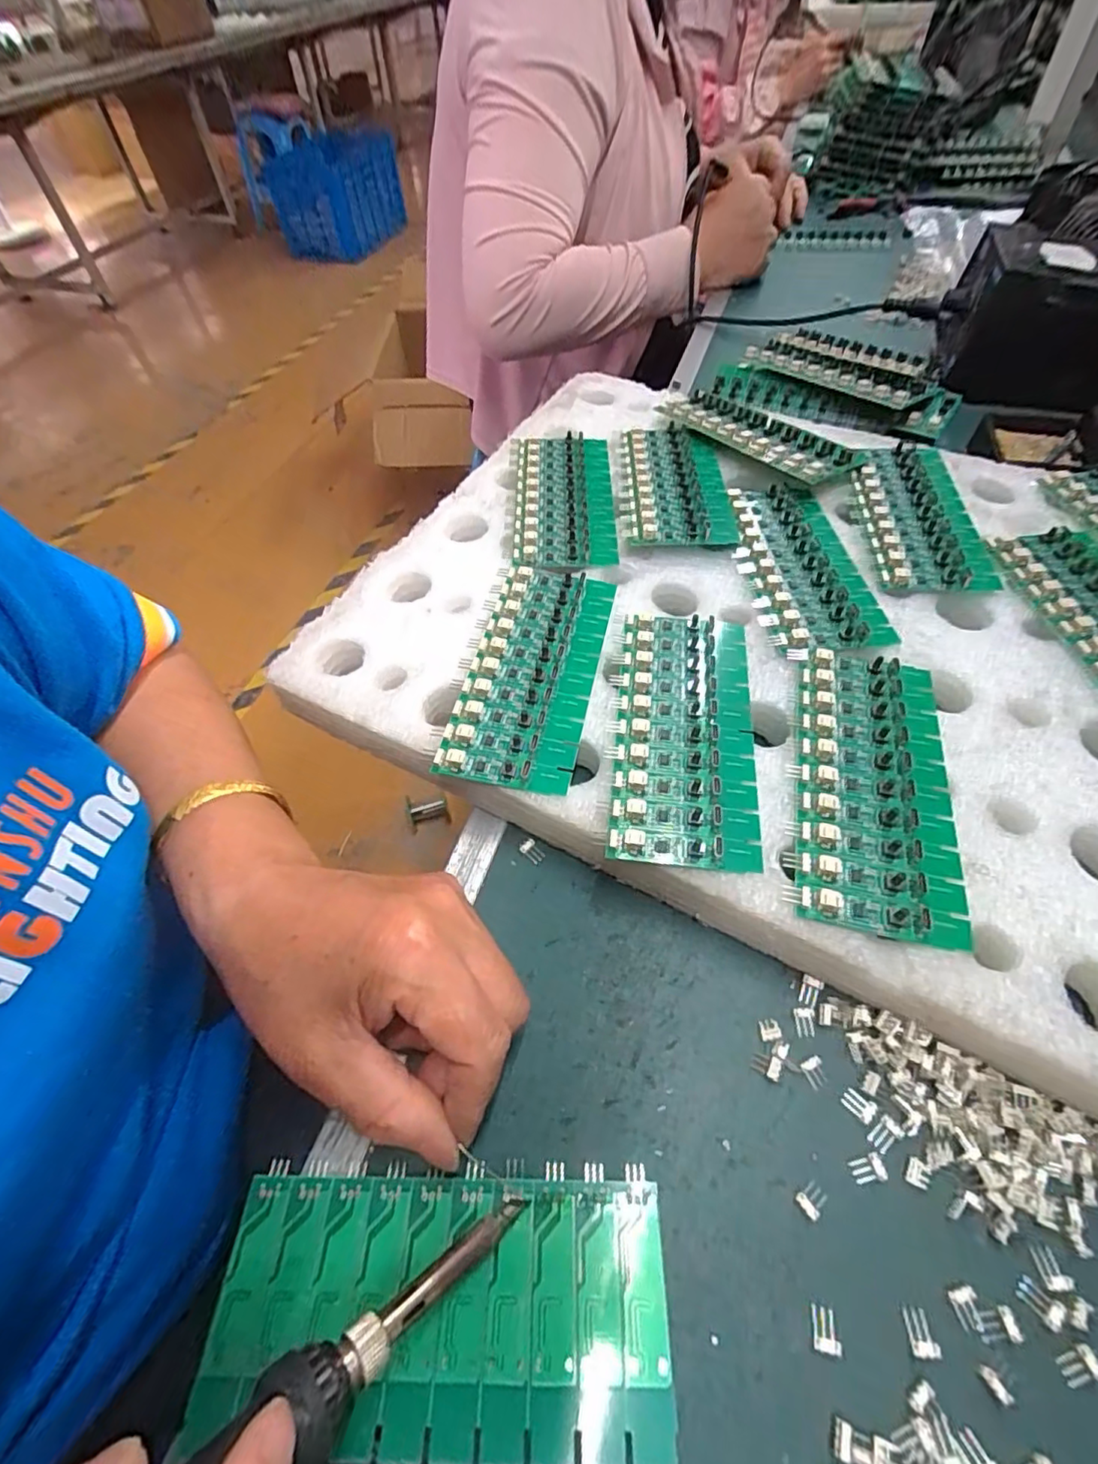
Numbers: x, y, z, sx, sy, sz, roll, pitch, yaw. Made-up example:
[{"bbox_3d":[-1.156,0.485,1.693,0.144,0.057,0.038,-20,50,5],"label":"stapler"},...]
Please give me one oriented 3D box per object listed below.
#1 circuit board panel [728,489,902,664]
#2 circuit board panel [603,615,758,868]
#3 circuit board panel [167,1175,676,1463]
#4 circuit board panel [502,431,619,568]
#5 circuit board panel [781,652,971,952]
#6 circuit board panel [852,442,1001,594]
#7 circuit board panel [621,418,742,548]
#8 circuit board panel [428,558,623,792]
[{"bbox_3d":[0.142,-0.099,0.334,0.067,0.006,0.136,-6,58,1],"label":"circuit board panel"},{"bbox_3d":[0.061,-0.004,0.273,0.064,0.010,0.136,4,59,7],"label":"circuit board panel"},{"bbox_3d":[-0.034,0.178,0.184,0.138,0.013,0.063,3,58,4],"label":"circuit board panel"},{"bbox_3d":[0.007,-0.153,0.379,0.066,0.009,0.137,-2,58,3],"label":"circuit board panel"},{"bbox_3d":[0.140,0.018,0.255,0.064,0.011,0.137,10,59,10],"label":"circuit board panel"},{"bbox_3d":[0.220,-0.133,0.355,0.061,0.008,0.133,3,58,7],"label":"circuit board panel"},{"bbox_3d":[0.079,-0.164,0.377,0.066,0.012,0.129,0,58,4],"label":"circuit board panel"},{"bbox_3d":[-0.007,-0.033,0.298,0.060,0.011,0.136,9,59,10],"label":"circuit board panel"}]

